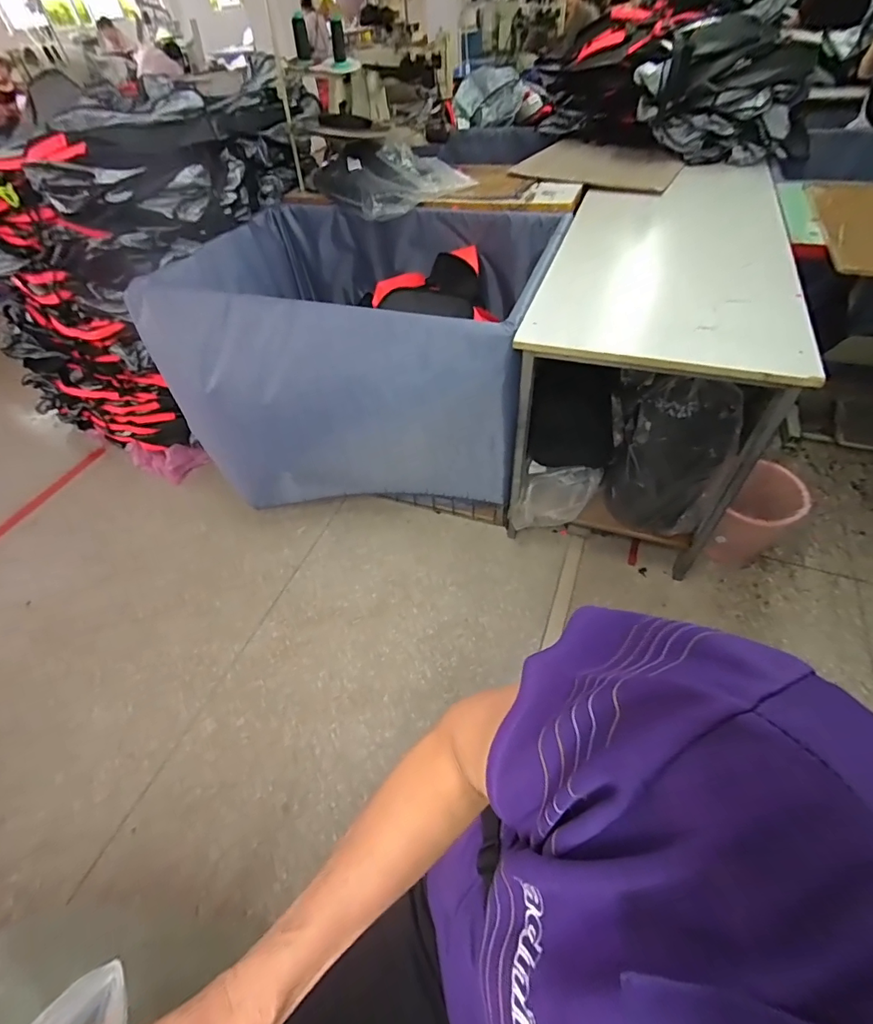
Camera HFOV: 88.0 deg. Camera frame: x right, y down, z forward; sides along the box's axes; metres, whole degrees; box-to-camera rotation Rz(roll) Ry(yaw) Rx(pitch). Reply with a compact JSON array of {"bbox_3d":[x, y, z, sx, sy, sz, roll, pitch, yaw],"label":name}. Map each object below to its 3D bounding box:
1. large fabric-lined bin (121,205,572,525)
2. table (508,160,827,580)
[{"bbox_3d":[-0.250,-0.543,1.661,1.203,0.704,1.017,11,52,15],"label":"large fabric-lined bin"},{"bbox_3d":[0.714,-0.567,1.566,0.599,0.717,1.324,14,52,17],"label":"table"}]

